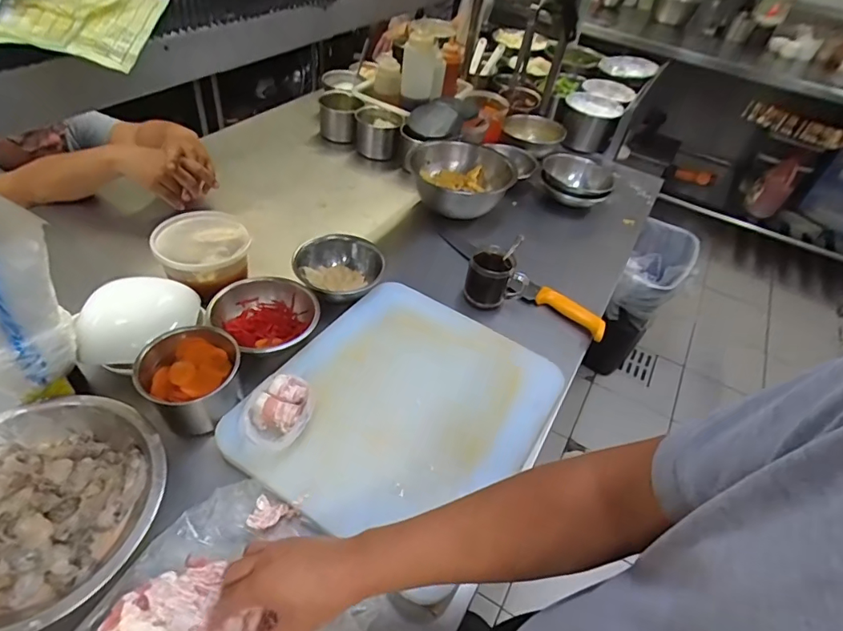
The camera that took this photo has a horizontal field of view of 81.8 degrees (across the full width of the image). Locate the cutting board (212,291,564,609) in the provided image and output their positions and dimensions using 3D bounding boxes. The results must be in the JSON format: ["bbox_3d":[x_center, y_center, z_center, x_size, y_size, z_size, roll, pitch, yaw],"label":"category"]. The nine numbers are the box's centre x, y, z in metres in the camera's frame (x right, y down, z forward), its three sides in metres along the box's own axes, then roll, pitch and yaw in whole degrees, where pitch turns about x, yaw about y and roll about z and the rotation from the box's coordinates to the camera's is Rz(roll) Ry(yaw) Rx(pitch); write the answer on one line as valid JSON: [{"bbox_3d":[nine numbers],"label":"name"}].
[{"bbox_3d":[-0.017,0.119,0.669,0.331,0.033,0.386,34,46,12],"label":"cutting board"}]

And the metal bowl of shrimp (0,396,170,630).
[{"bbox_3d":[-0.407,0.210,0.516,0.241,0.074,0.246,4,45,-4],"label":"metal bowl of shrimp"}]

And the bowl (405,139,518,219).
[{"bbox_3d":[0.089,-0.295,1.083,0.231,0.096,0.212,4,45,-4],"label":"bowl"}]

